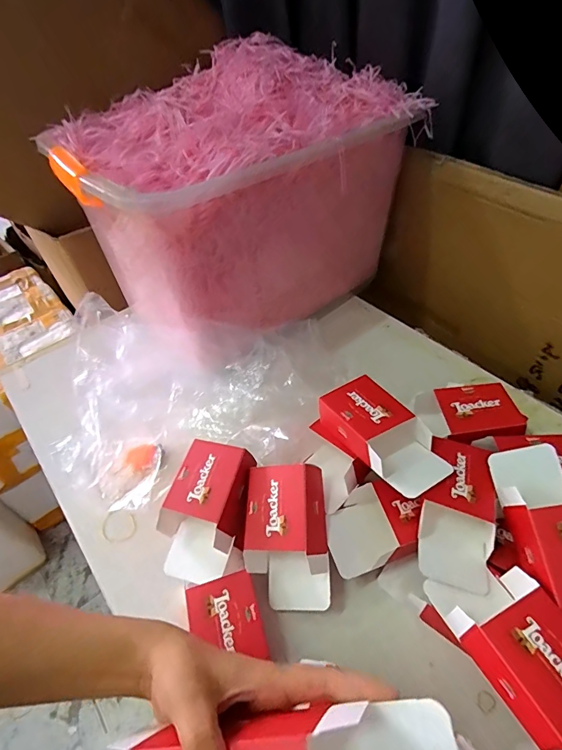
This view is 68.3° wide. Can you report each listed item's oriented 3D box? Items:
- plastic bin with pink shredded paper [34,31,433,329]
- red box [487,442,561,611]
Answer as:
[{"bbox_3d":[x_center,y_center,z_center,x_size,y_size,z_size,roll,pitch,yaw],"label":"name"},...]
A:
[{"bbox_3d":[-0.083,-0.335,0.792,0.546,0.359,0.402,-35,54,-23],"label":"plastic bin with pink shredded paper"},{"bbox_3d":[0.303,0.158,0.452,0.101,0.053,0.165,-10,73,9],"label":"red box"}]

